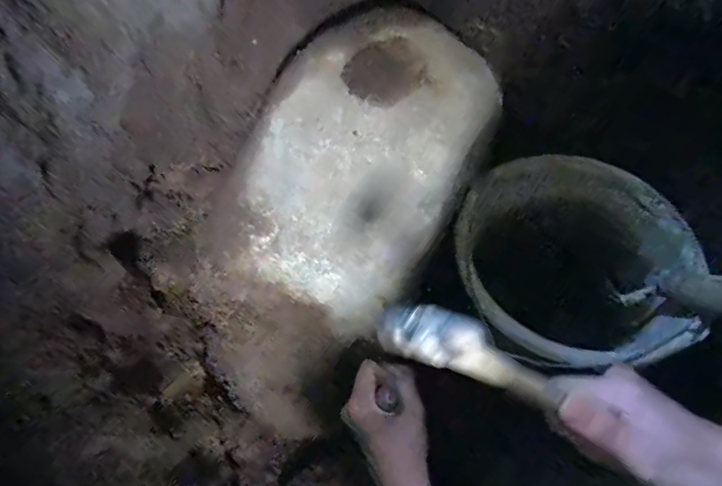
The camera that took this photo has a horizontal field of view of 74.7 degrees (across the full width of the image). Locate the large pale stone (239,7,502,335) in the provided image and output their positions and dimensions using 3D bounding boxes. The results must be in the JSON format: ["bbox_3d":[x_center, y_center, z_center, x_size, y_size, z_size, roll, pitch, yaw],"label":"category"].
[{"bbox_3d":[-0.005,-0.075,0.479,0.227,0.307,0.087,24,19,12],"label":"large pale stone"}]

